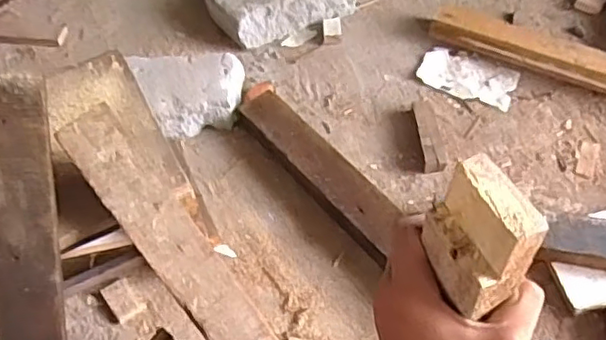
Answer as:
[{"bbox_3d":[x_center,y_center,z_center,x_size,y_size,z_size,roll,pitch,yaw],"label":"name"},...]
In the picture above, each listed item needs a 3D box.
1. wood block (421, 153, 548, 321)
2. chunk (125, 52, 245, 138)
[{"bbox_3d":[0.093,0.035,0.328,0.034,0.065,0.059,-23,60,-13],"label":"wood block"},{"bbox_3d":[-0.177,-0.113,0.953,0.165,0.068,0.131,-1,58,1],"label":"chunk"}]

